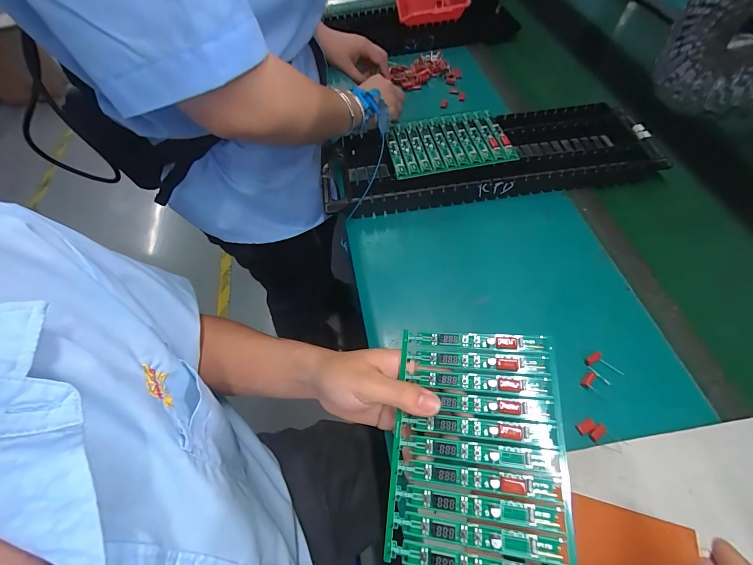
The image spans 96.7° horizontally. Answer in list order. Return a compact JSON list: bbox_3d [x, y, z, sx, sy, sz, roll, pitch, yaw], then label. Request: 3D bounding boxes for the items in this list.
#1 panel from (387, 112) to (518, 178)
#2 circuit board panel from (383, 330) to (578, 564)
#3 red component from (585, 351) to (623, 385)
[{"bbox_3d":[0.098,-0.198,0.471,0.160,0.011,0.107,-11,59,-2],"label":"panel"},{"bbox_3d":[0.074,0.118,0.250,0.120,0.005,0.162,0,64,15],"label":"circuit board panel"},{"bbox_3d":[0.226,0.085,0.333,0.022,0.004,0.031,-35,63,-17],"label":"red component"}]

